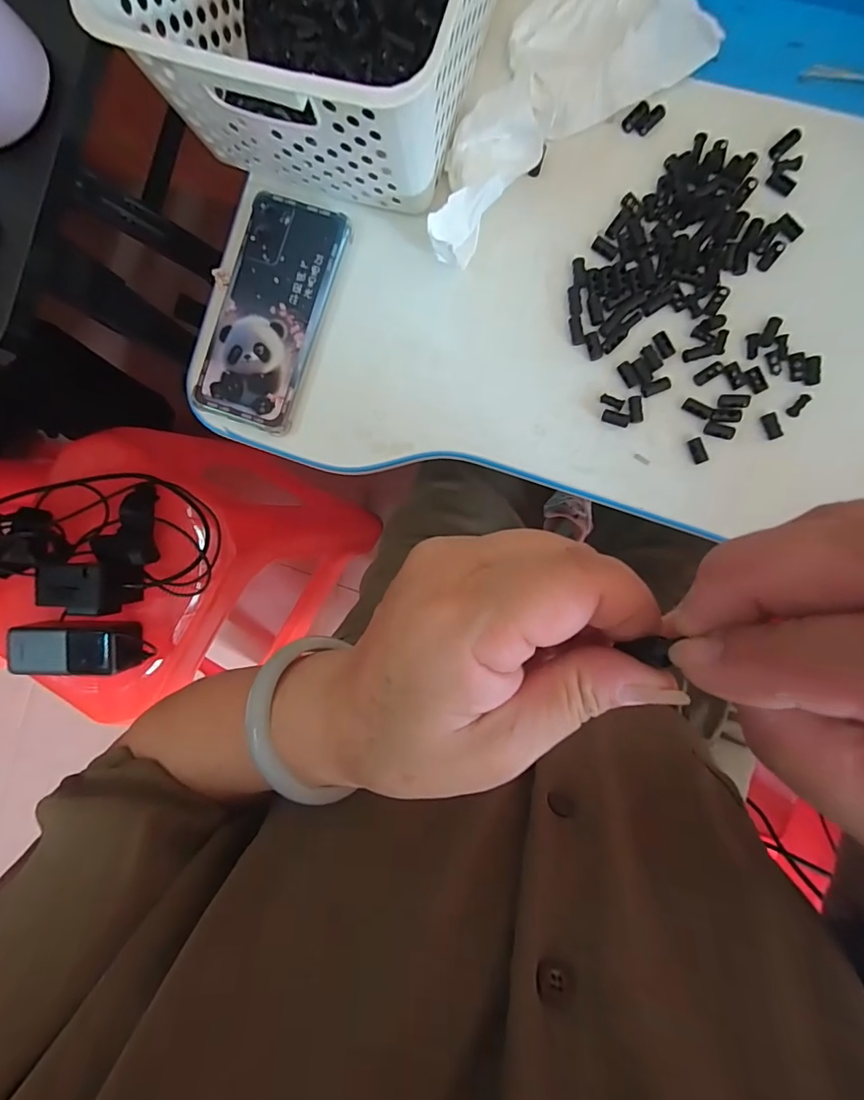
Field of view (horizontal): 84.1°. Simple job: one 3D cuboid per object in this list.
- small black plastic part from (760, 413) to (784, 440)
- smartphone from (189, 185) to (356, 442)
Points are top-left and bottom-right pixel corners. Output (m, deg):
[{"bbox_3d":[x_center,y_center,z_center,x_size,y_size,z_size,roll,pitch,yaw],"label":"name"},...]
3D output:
[{"bbox_3d":[0.230,-0.084,0.324,0.007,0.004,0.018,-24,88,4],"label":"small black plastic part"},{"bbox_3d":[-0.120,-0.175,0.357,0.079,0.013,0.164,20,92,4],"label":"smartphone"}]

